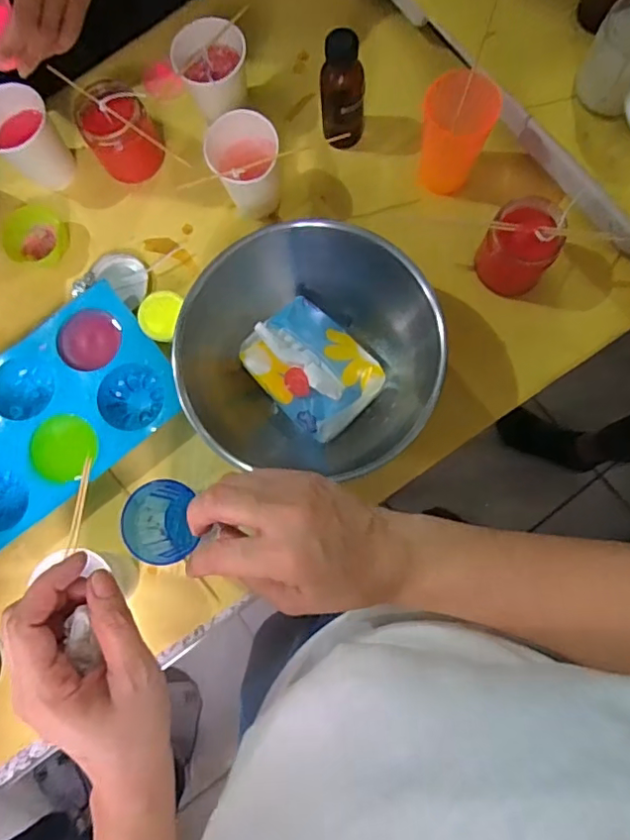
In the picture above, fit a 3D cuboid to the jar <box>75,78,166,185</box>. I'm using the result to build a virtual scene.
[{"bbox_3d":[-0.199,-0.298,0.582,0.068,0.080,0.064,-1,81,4],"label":"jar"}]

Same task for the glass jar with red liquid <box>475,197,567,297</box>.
[{"bbox_3d":[0.194,-0.163,0.534,0.063,0.074,0.064,-1,81,4],"label":"glass jar with red liquid"}]

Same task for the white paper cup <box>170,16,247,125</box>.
[{"bbox_3d":[-0.099,-0.350,0.581,0.069,0.088,0.071,-1,81,4],"label":"white paper cup"}]

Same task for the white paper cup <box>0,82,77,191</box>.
[{"bbox_3d":[-0.304,-0.296,0.591,0.064,0.085,0.069,11,82,6],"label":"white paper cup"}]

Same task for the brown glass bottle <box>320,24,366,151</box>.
[{"bbox_3d":[0.029,-0.320,0.554,0.047,0.121,0.036,-2,81,4],"label":"brown glass bottle"}]

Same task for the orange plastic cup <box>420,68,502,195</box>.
[{"bbox_3d":[0.135,-0.275,0.545,0.066,0.106,0.057,9,82,6],"label":"orange plastic cup"}]

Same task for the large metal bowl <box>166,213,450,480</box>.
[{"bbox_3d":[-0.013,-0.061,0.529,0.232,0.088,0.250,-44,81,-3],"label":"large metal bowl"}]

